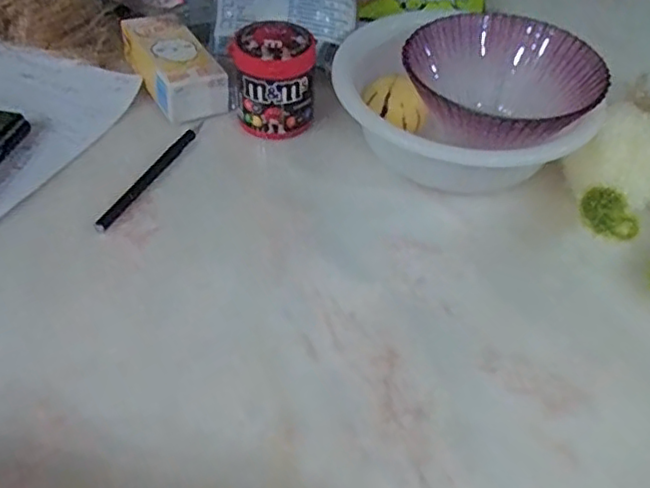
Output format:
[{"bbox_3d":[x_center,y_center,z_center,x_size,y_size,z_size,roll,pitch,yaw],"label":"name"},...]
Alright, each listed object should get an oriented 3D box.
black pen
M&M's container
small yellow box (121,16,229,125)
[{"bbox_3d":[-0.130,-0.056,0.481,0.009,0.004,0.133,19,49,13],"label":"black pen"},{"bbox_3d":[-0.042,-0.140,0.518,0.061,0.073,0.069,-1,47,-5],"label":"M&M's container"},{"bbox_3d":[-0.129,-0.151,0.544,0.058,0.040,0.110,-22,52,-22],"label":"small yellow box"}]

